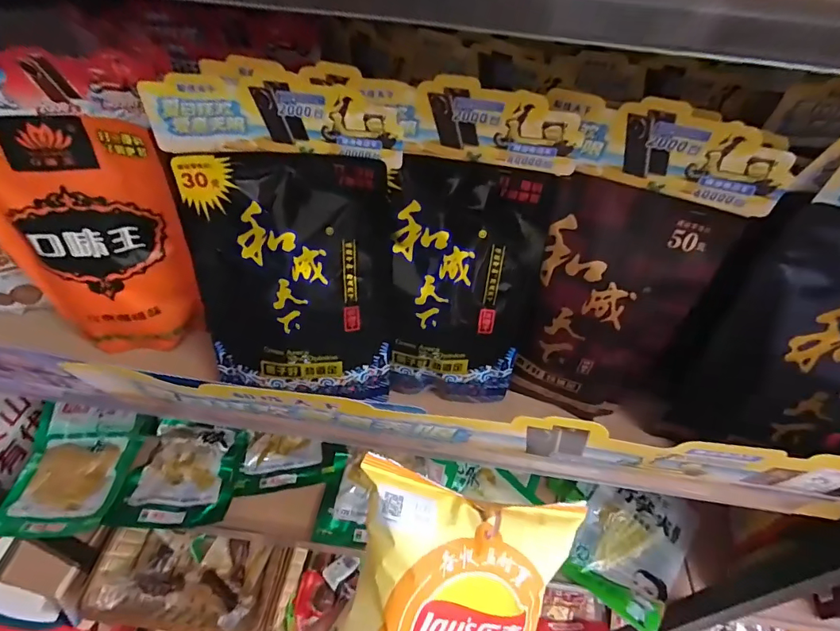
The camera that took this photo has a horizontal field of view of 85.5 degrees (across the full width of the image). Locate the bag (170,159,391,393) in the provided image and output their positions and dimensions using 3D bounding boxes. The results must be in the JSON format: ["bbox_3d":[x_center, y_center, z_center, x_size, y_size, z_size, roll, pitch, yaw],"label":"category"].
[{"bbox_3d":[-0.094,-0.021,0.347,0.138,0.189,0.019,1,25,-3],"label":"bag"}]

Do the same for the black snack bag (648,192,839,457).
[{"bbox_3d":[0.276,0.032,0.305,0.167,0.197,0.051,11,49,5],"label":"black snack bag"}]

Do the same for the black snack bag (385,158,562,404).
[{"bbox_3d":[0.033,-0.013,0.354,0.111,0.202,0.040,7,27,-4],"label":"black snack bag"}]

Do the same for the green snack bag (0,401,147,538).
[{"bbox_3d":[-0.505,0.222,0.665,0.149,0.037,0.186,3,48,-2],"label":"green snack bag"}]

